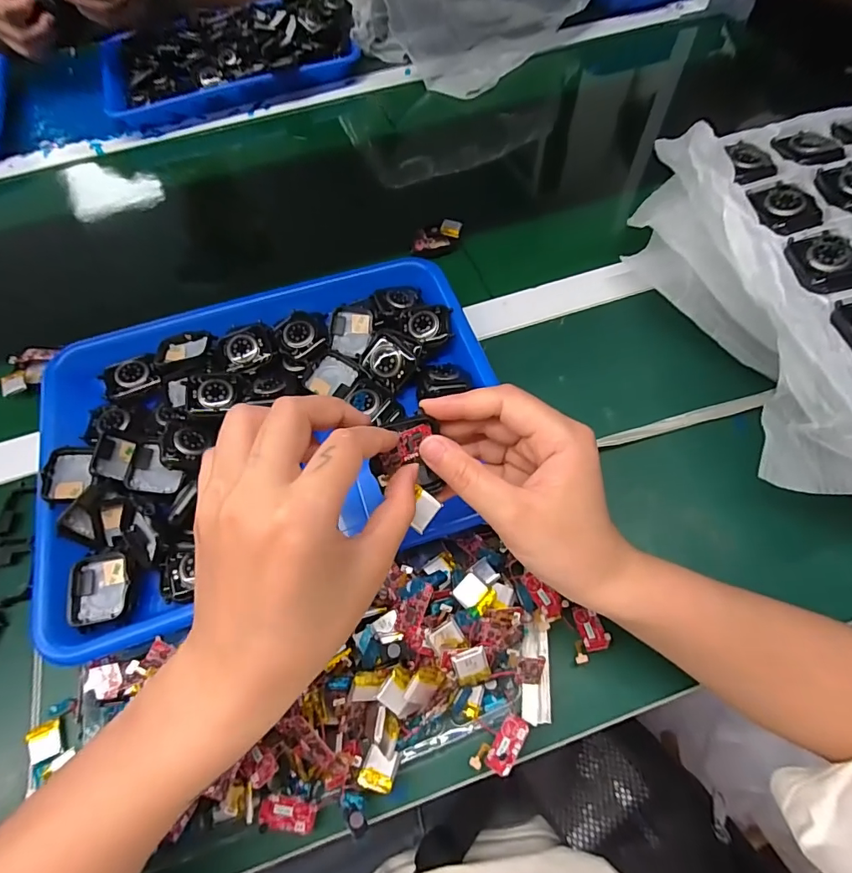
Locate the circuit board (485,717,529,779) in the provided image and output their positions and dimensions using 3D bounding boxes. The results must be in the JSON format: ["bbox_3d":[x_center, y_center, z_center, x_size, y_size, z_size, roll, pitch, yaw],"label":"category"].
[{"bbox_3d":[0.045,0.171,0.261,0.015,0.004,0.029,16,58,37],"label":"circuit board"}]

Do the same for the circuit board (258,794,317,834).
[{"bbox_3d":[-0.074,0.204,0.255,0.029,0.008,0.016,0,62,3],"label":"circuit board"}]

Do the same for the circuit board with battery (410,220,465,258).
[{"bbox_3d":[0.011,-0.195,0.467,0.052,0.017,0.027,-13,62,-4],"label":"circuit board with battery"}]

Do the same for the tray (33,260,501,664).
[{"bbox_3d":[-0.108,-0.007,0.355,0.320,0.051,0.240,-19,62,-7],"label":"tray"}]

